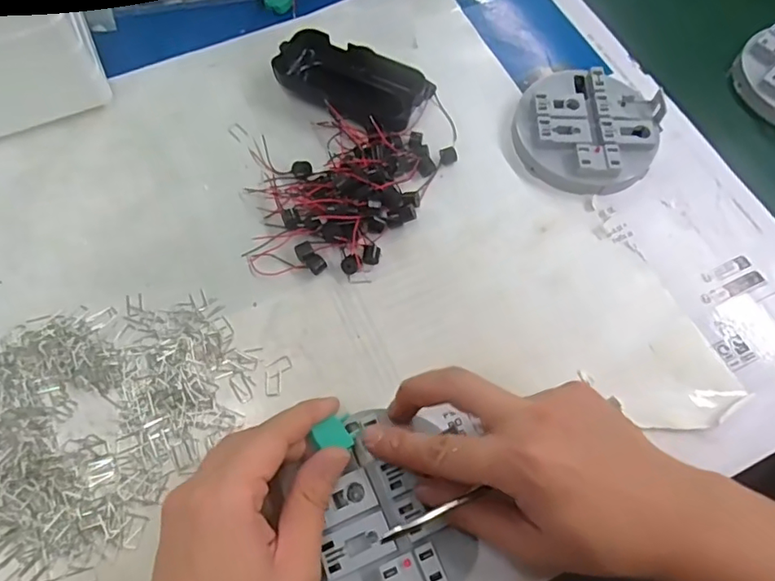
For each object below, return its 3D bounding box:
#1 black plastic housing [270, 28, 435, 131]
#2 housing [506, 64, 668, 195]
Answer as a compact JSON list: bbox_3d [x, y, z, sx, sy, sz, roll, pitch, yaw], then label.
[{"bbox_3d":[-0.027,-0.159,0.421,0.110,0.025,0.051,22,67,7],"label":"black plastic housing"},{"bbox_3d":[0.146,-0.118,0.410,0.100,0.024,0.098,1,66,-2],"label":"housing"}]

